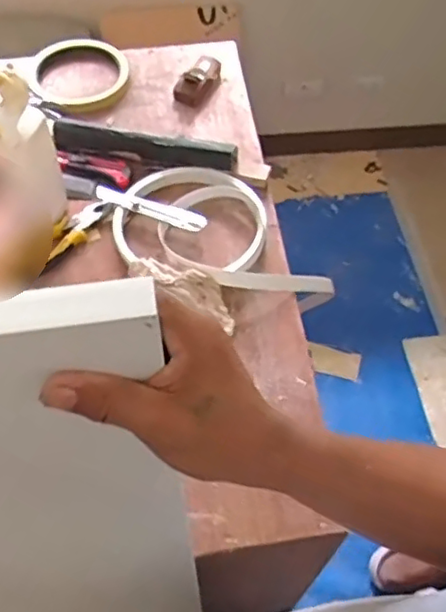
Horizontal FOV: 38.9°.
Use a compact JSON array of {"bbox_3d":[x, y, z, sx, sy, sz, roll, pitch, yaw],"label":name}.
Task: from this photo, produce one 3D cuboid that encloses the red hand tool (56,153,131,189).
[{"bbox_3d":[-0.207,-0.230,1.035,0.132,0.023,0.043,22,60,12],"label":"red hand tool"}]

